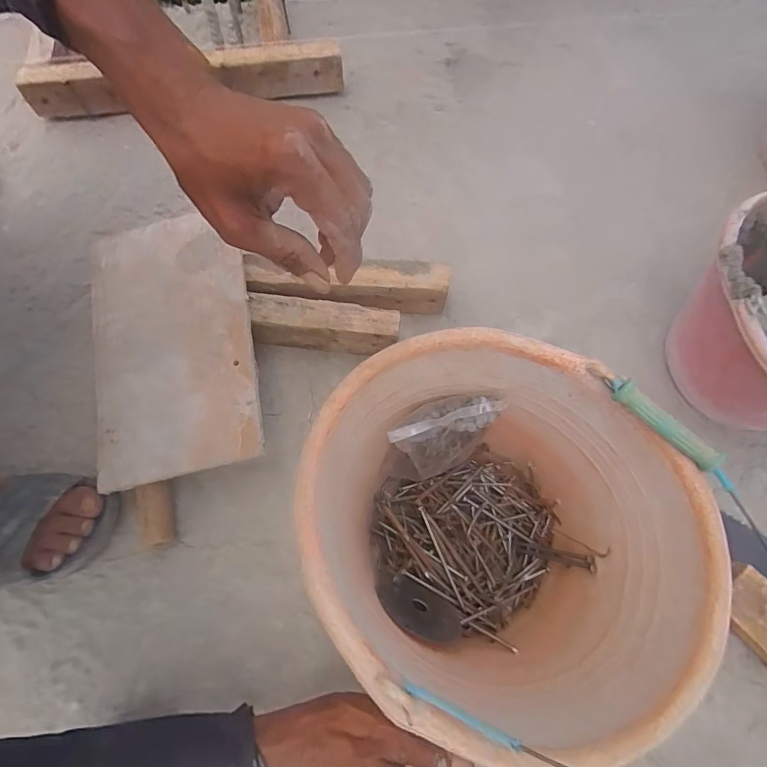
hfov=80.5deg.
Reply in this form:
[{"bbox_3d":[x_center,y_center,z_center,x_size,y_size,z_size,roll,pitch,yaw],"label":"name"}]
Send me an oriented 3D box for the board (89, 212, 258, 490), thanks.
[{"bbox_3d":[-0.232,-0.047,0.495,0.177,0.012,0.291,-12,75,3],"label":"board"}]

